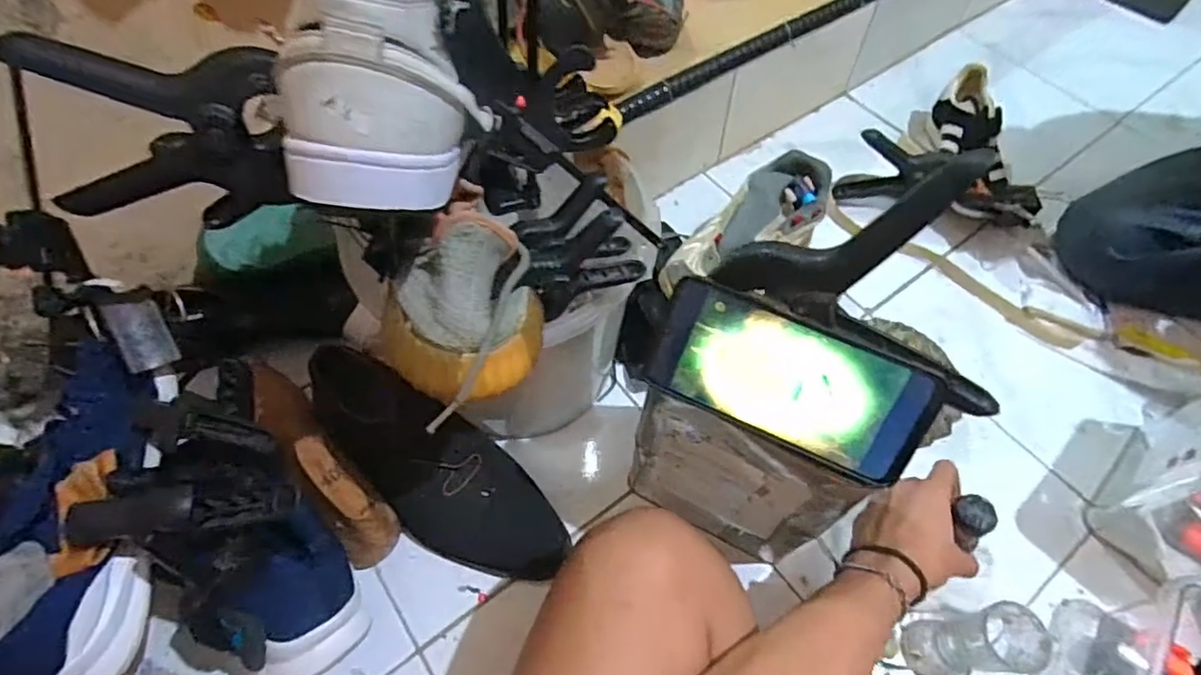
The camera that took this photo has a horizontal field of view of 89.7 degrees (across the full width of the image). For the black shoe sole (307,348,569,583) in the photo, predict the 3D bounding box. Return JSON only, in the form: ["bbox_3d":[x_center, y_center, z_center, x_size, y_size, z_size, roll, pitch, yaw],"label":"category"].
[{"bbox_3d":[-0.163,0.122,0.576,0.283,0.026,0.107,39,86,3],"label":"black shoe sole"}]

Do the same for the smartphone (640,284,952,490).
[{"bbox_3d":[0.113,0.027,0.372,0.164,0.080,0.006,24,18,11],"label":"smartphone"}]

